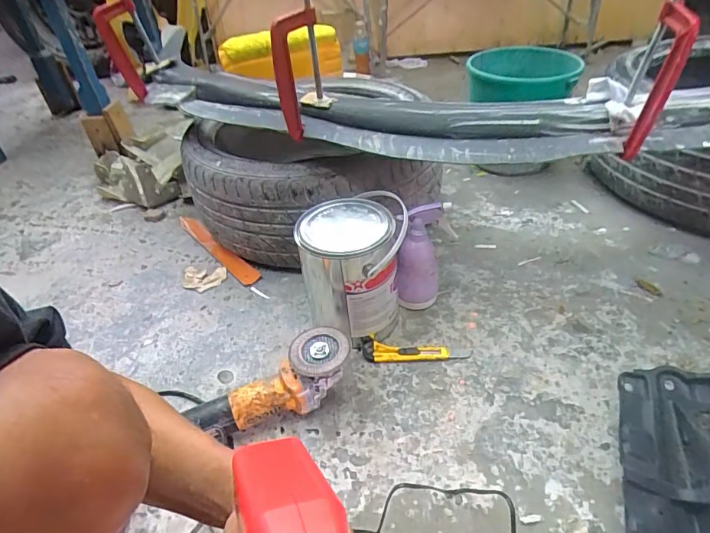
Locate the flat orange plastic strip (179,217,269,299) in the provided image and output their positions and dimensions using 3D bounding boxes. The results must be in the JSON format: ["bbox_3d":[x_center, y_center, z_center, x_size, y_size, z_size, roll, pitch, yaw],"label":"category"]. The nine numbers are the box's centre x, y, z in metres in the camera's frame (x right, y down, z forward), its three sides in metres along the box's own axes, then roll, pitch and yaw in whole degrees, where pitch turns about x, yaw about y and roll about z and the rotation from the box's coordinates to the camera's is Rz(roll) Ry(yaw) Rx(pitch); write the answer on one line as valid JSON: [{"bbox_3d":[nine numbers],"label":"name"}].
[{"bbox_3d":[-0.316,-0.039,1.055,0.041,0.029,0.406,-31,45,-28],"label":"flat orange plastic strip"}]

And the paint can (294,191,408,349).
[{"bbox_3d":[-0.002,0.012,0.790,0.171,0.218,0.168,-4,38,3],"label":"paint can"}]

